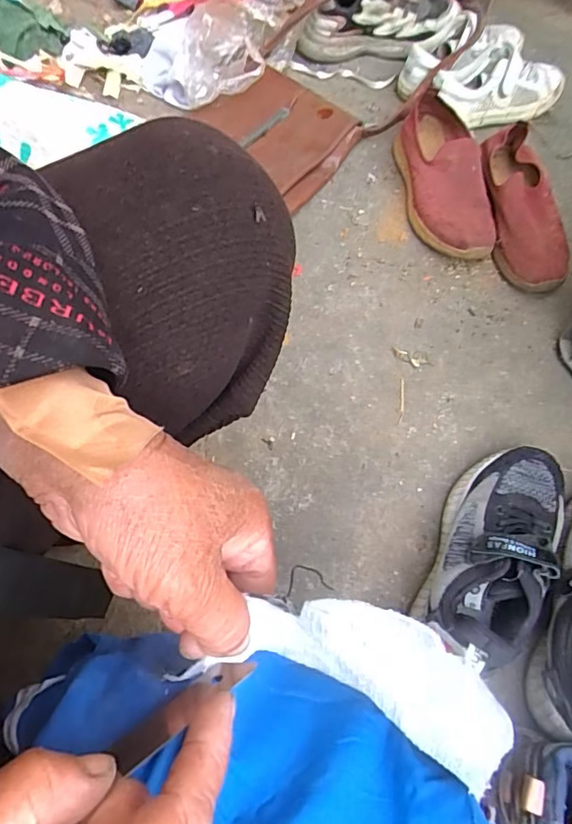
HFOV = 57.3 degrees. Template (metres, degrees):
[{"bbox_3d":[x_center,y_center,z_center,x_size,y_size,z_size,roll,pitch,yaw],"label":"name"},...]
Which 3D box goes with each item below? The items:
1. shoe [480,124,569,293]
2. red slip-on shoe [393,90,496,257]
[{"bbox_3d":[0.280,-0.234,0.619,0.079,0.074,0.196,-8,67,-2],"label":"shoe"},{"bbox_3d":[0.193,-0.286,0.644,0.087,0.077,0.223,-5,67,0],"label":"red slip-on shoe"}]

